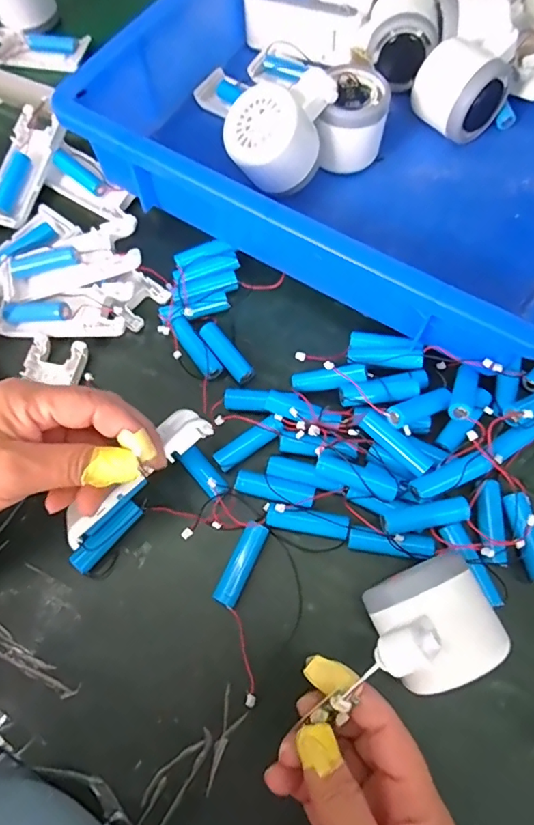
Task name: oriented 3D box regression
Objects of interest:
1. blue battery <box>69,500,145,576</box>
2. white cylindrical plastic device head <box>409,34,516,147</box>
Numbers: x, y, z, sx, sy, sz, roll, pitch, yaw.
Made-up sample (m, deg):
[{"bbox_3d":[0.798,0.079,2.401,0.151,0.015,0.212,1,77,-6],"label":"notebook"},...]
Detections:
[{"bbox_3d":[-0.099,0.077,0.310,0.012,0.014,0.050,39,75,16],"label":"blue battery"},{"bbox_3d":[0.157,-0.258,0.397,0.065,0.057,0.057,-40,71,-13],"label":"white cylindrical plastic device head"}]

